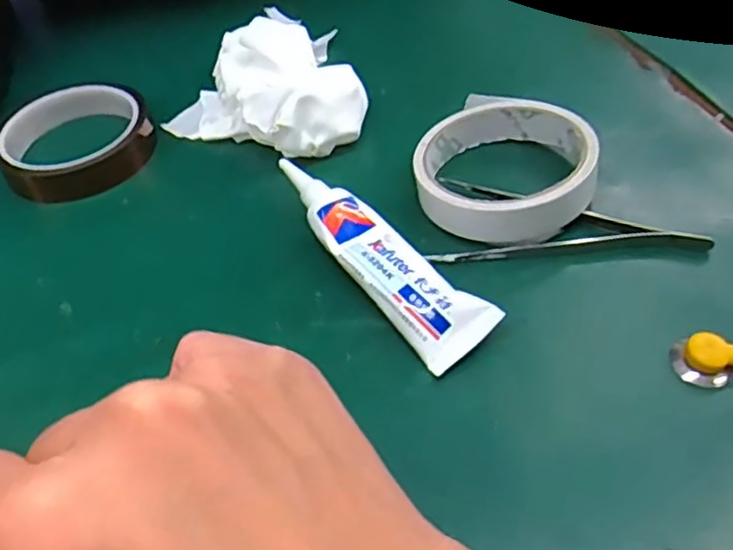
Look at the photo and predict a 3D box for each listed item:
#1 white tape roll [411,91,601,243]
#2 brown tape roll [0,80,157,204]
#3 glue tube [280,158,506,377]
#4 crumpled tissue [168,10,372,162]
[{"bbox_3d":[0.067,-0.058,0.333,0.085,0.029,0.100,-10,49,-3],"label":"white tape roll"},{"bbox_3d":[-0.173,-0.077,0.394,0.088,0.029,0.086,-3,49,3],"label":"brown tape roll"},{"bbox_3d":[0.002,-0.009,0.311,0.034,0.020,0.136,-34,55,-21],"label":"glue tube"},{"bbox_3d":[-0.057,-0.112,0.394,0.124,0.046,0.083,25,56,24],"label":"crumpled tissue"}]

